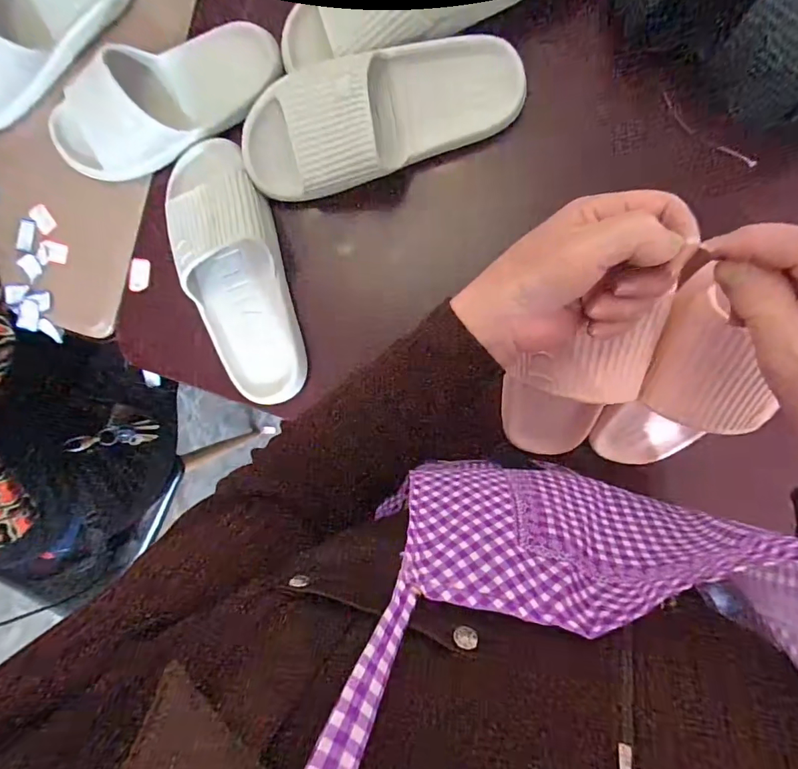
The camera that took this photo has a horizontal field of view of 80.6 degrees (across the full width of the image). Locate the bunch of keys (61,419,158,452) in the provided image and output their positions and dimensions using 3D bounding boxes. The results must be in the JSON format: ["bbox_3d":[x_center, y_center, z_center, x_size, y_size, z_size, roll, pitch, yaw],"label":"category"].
[{"bbox_3d":[-0.480,0.088,0.794,0.019,0.140,0.037,-9,90,45],"label":"bunch of keys"}]

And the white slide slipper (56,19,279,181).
[{"bbox_3d":[-0.253,-0.296,0.488,0.268,0.062,0.106,-22,88,7],"label":"white slide slipper"}]

